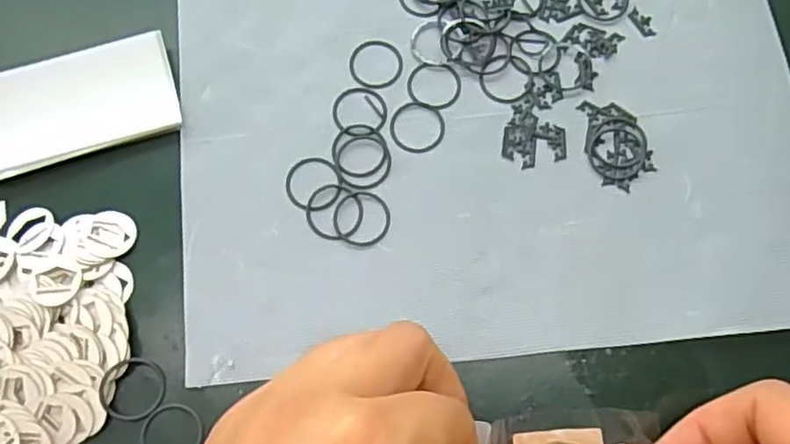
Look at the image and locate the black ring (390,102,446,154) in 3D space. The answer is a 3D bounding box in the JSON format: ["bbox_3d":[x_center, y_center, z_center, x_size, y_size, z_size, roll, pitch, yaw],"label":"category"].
[{"bbox_3d":[0.008,-0.036,0.250,0.021,0.004,0.021,0,73,-1],"label":"black ring"}]

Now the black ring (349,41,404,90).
[{"bbox_3d":[-0.007,-0.062,0.257,0.021,0.004,0.020,0,73,0],"label":"black ring"}]

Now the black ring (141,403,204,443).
[{"bbox_3d":[-0.075,0.070,0.218,0.019,0.004,0.020,0,73,0],"label":"black ring"}]

